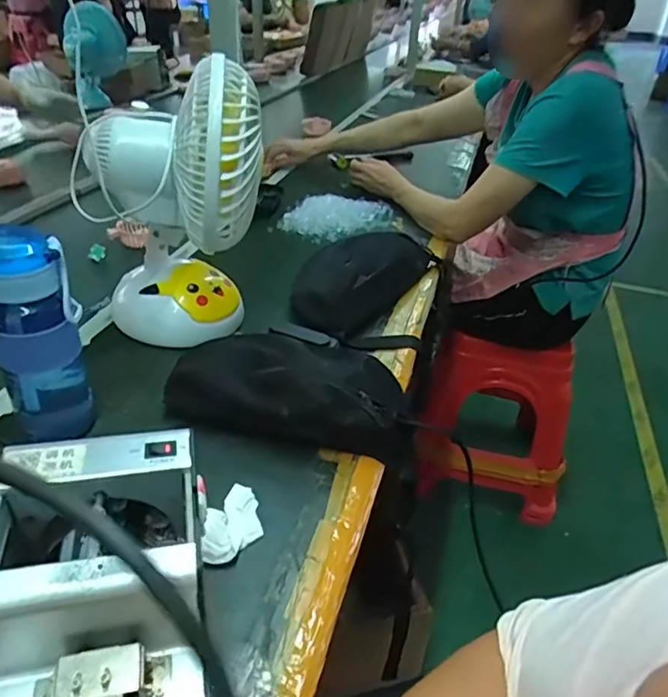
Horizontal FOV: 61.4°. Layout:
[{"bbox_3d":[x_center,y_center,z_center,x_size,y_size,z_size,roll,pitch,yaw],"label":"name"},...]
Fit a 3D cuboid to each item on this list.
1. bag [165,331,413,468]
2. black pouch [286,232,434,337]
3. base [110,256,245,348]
[{"bbox_3d":[-0.038,0.040,0.620,0.254,0.073,0.136,11,36,6],"label":"bag"},{"bbox_3d":[0.042,-0.114,0.822,0.109,0.076,0.313,26,40,24],"label":"black pouch"},{"bbox_3d":[-0.207,-0.071,0.741,0.169,0.068,0.148,-3,37,-13],"label":"base"}]

